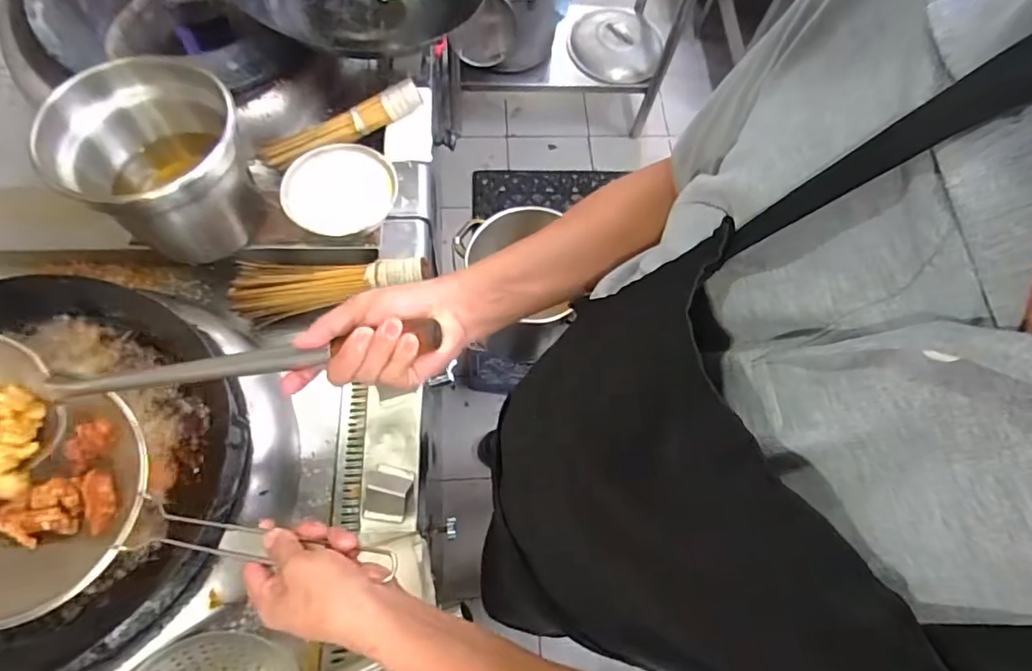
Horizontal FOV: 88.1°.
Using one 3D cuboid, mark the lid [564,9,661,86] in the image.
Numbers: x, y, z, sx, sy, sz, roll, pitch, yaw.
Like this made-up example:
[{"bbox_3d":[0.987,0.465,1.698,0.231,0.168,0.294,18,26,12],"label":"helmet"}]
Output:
[{"bbox_3d":[0.311,-0.917,1.663,0.279,0.075,0.261,12,68,2],"label":"lid"}]

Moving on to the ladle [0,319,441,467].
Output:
[{"bbox_3d":[-0.304,0.034,0.471,0.487,0.107,0.090,-7,68,7],"label":"ladle"}]

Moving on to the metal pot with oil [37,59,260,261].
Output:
[{"bbox_3d":[-0.479,-0.234,0.739,0.207,0.198,0.207,1,68,-2],"label":"metal pot with oil"}]

